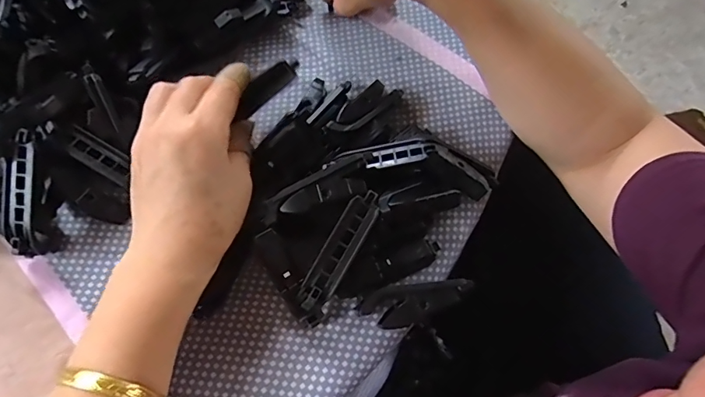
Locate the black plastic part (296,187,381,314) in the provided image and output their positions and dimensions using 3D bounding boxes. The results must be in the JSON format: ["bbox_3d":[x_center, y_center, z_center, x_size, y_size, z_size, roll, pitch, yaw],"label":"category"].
[{"bbox_3d":[-0.007,0.029,0.260,0.018,0.007,0.074,30,84,8],"label":"black plastic part"}]

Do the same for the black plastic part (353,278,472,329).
[{"bbox_3d":[0.040,0.063,0.279,0.071,0.015,0.024,-14,71,-8],"label":"black plastic part"}]

